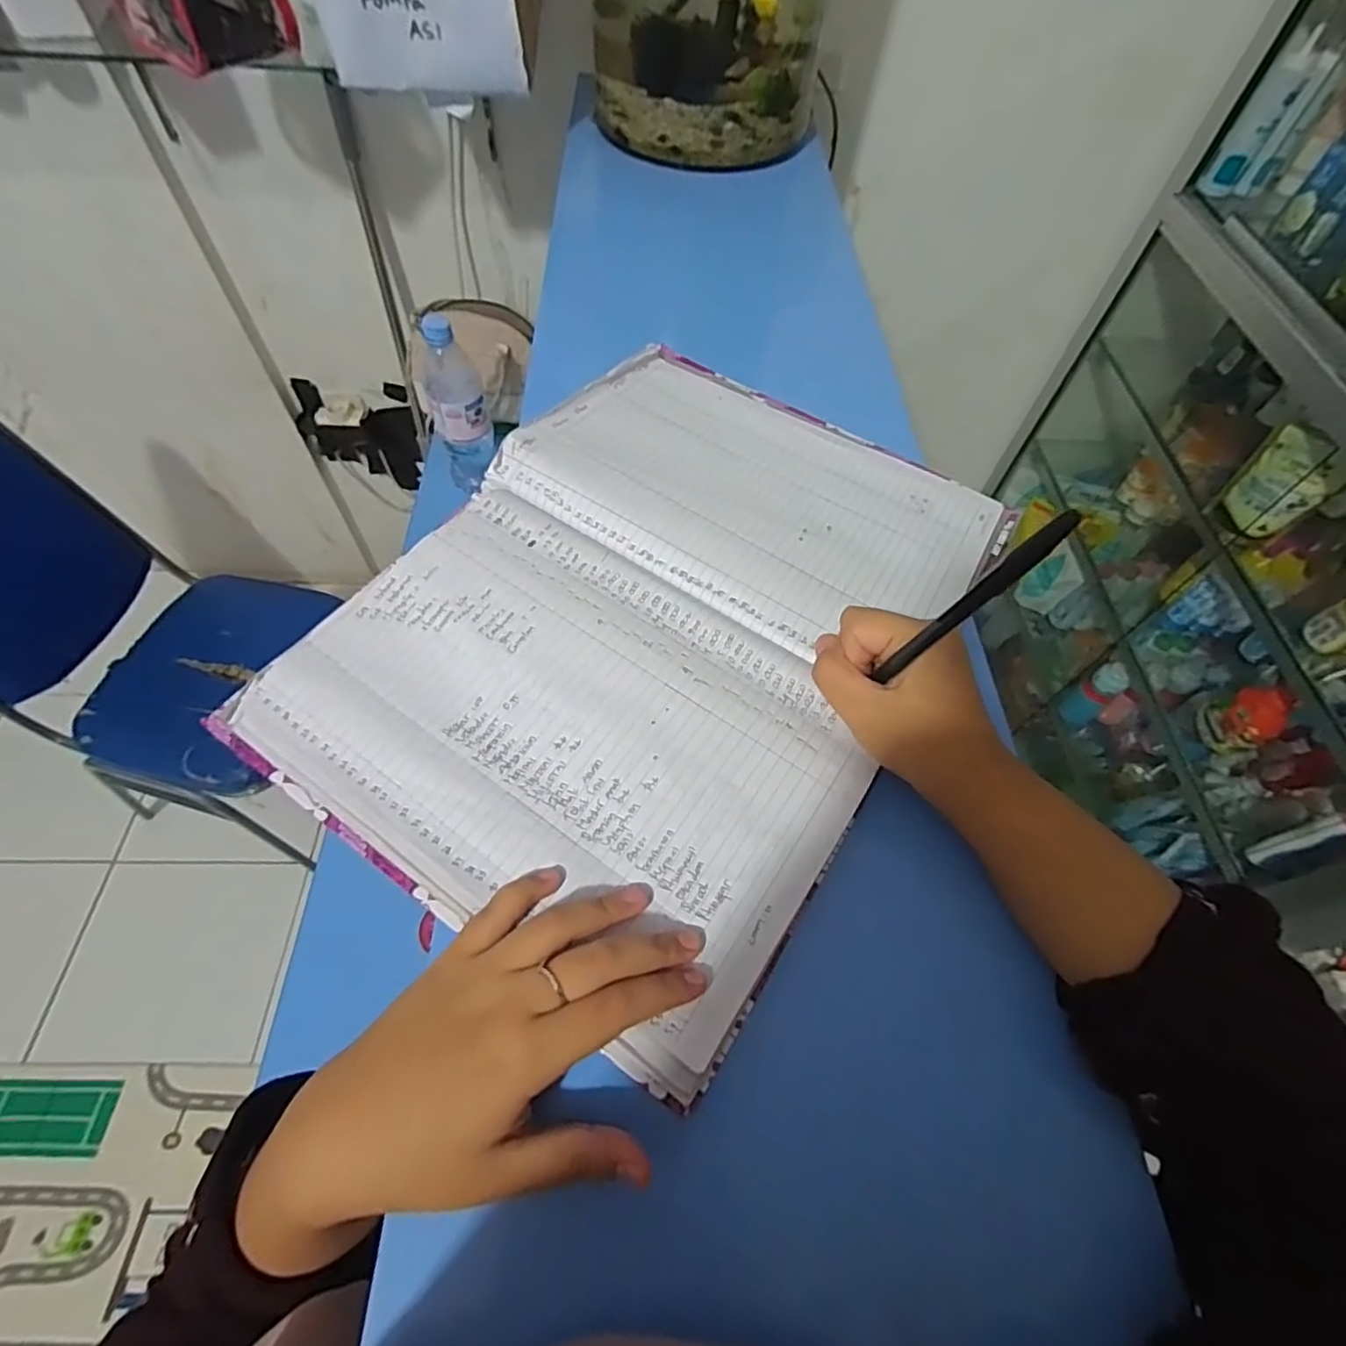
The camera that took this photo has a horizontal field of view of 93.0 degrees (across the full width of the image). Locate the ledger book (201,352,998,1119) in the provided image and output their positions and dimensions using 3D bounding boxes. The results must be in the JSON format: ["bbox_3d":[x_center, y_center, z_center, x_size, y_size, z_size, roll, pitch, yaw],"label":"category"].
[{"bbox_3d":[0.000,-0.047,0.380,0.294,0.026,0.411,31,62,15],"label":"ledger book"}]

